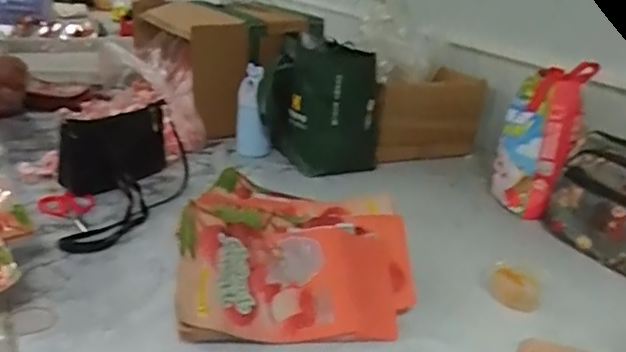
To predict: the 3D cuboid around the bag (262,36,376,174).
[{"bbox_3d":[0.012,-0.141,1.238,0.258,0.259,0.133,9,23,11],"label":"bag"}]

